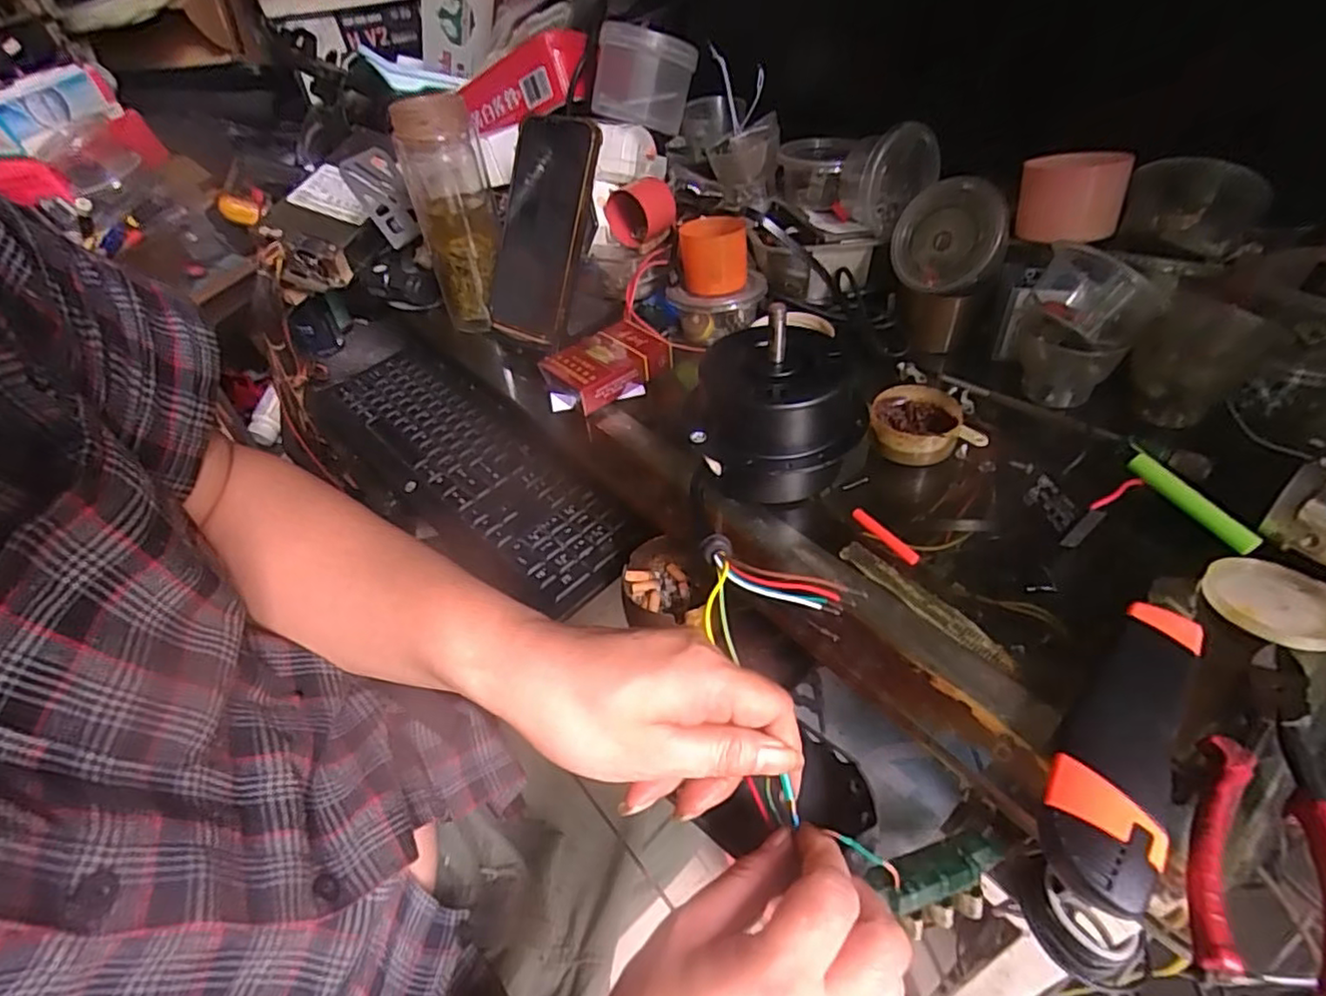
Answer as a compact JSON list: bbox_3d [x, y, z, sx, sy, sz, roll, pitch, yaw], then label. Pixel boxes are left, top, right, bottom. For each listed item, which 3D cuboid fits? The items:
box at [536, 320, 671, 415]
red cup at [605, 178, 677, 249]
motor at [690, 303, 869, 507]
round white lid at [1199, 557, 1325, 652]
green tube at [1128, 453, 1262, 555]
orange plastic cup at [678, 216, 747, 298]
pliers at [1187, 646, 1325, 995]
[{"bbox_3d":[-0.045,-0.099,0.495,0.089,0.027,0.060,-32,49,-25],"label":"box"},{"bbox_3d":[-0.014,-0.237,0.529,0.044,0.043,0.054,22,50,27],"label":"red cup"},{"bbox_3d":[0.065,-0.054,0.384,0.098,0.093,0.083,15,47,21],"label":"motor"},{"bbox_3d":[0.289,0.049,0.304,0.060,0.010,0.060,-3,43,3],"label":"round white lid"},{"bbox_3d":[0.279,0.002,0.343,0.010,0.010,0.068,-28,61,-22],"label":"green tube"},{"bbox_3d":[0.040,-0.189,0.506,0.051,0.048,0.057,-1,43,6],"label":"orange plastic cup"},{"bbox_3d":[0.230,0.113,0.241,0.044,0.018,0.158,26,52,30],"label":"pliers"}]

